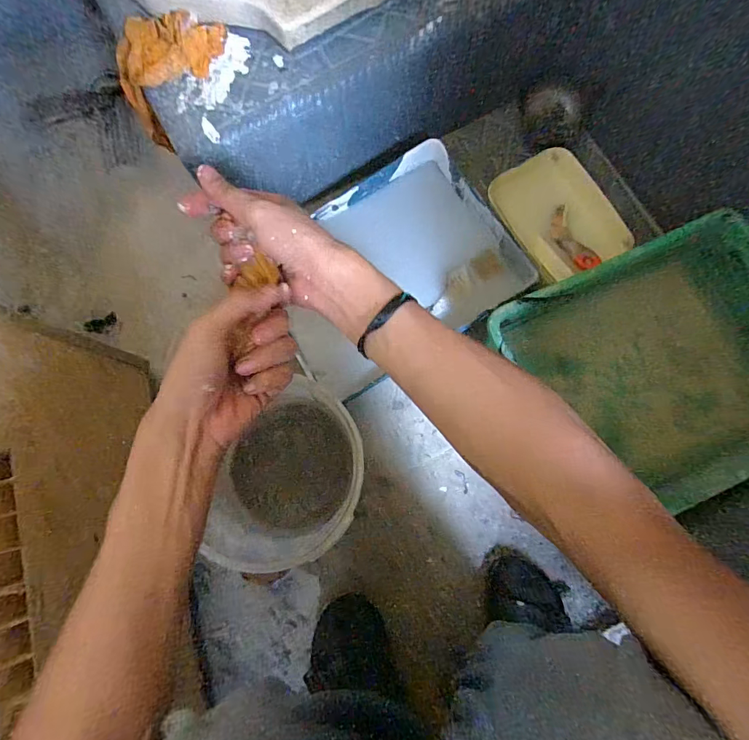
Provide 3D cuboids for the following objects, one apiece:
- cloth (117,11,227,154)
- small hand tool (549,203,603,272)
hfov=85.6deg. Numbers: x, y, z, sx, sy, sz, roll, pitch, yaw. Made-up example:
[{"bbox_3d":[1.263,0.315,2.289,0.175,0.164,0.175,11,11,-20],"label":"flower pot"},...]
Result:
[{"bbox_3d":[-0.263,-0.389,0.548,0.158,0.119,0.079,-19,79,-4],"label":"cloth"},{"bbox_3d":[0.288,-0.191,0.593,0.026,0.022,0.119,-15,61,-3],"label":"small hand tool"}]

